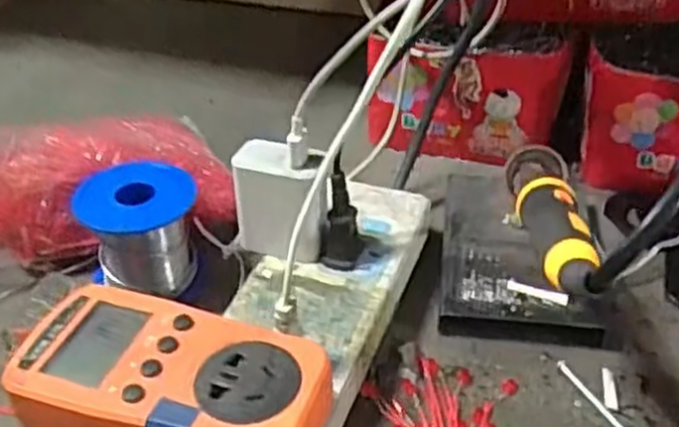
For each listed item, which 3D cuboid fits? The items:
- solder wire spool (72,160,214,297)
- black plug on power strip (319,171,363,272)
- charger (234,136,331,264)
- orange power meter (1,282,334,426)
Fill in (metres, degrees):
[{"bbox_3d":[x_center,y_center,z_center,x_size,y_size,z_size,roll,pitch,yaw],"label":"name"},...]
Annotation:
[{"bbox_3d":[-0.112,0.012,0.440,0.060,0.066,0.060,-1,37,1],"label":"solder wire spool"},{"bbox_3d":[0.001,0.005,0.403,0.022,0.049,0.019,0,37,1],"label":"black plug on power strip"},{"bbox_3d":[-0.031,-0.005,0.409,0.046,0.058,0.029,15,40,20],"label":"charger"},{"bbox_3d":[-0.068,0.071,0.318,0.126,0.030,0.068,11,40,13],"label":"orange power meter"}]

